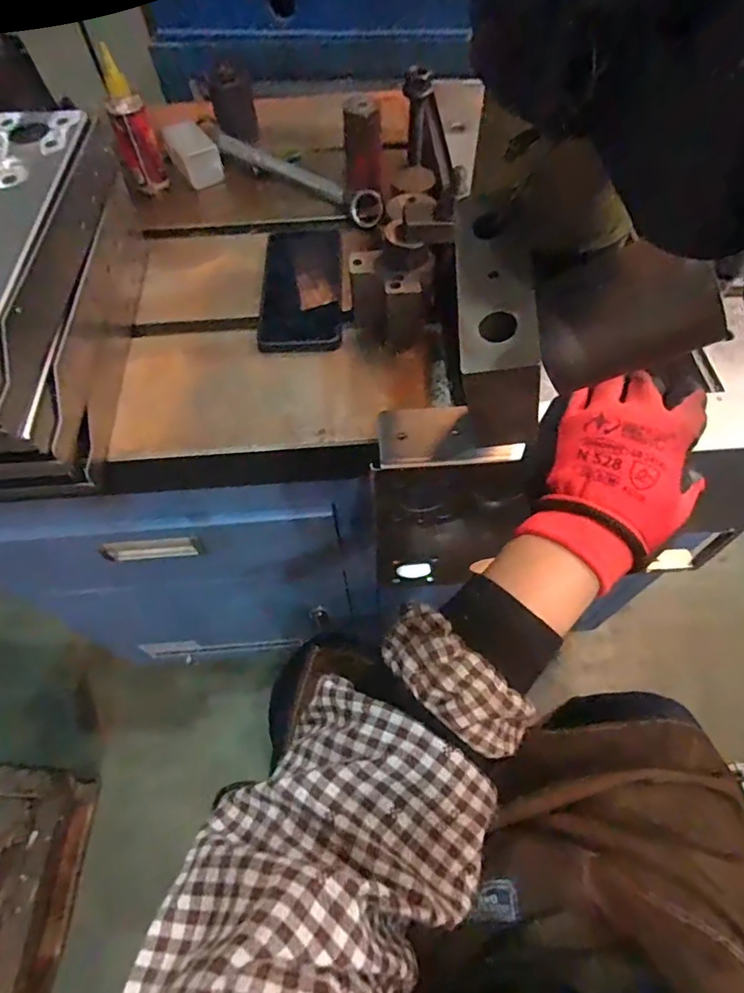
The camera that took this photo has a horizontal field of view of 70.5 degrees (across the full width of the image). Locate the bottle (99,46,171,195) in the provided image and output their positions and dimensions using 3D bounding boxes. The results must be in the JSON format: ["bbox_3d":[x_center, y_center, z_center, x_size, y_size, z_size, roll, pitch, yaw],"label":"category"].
[{"bbox_3d":[-0.265,-0.410,0.584,0.039,0.122,0.043,-20,61,-10],"label":"bottle"}]

